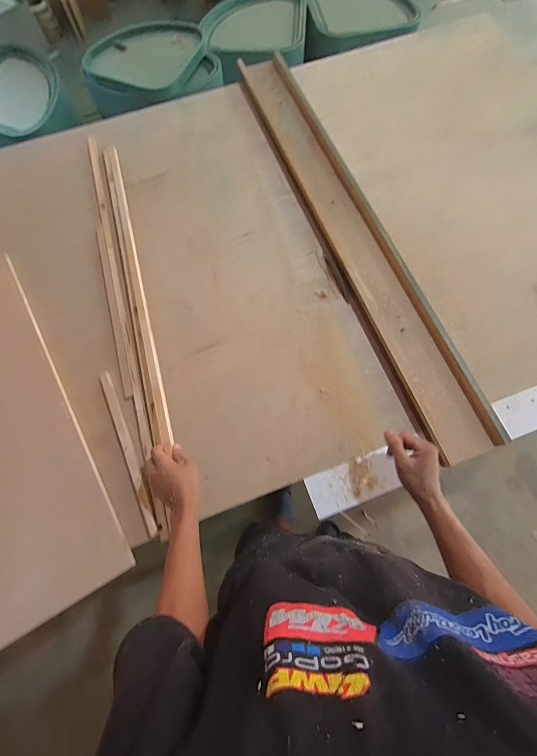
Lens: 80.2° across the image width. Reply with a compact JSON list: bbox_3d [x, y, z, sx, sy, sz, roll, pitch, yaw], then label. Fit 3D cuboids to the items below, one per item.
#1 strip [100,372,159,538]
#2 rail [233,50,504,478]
[{"bbox_3d":[-0.306,0.151,0.691,0.026,0.010,0.372,-24,73,-6],"label":"strip"},{"bbox_3d":[0.206,-0.410,0.840,0.166,0.032,1.273,-20,73,-5],"label":"rail"}]

